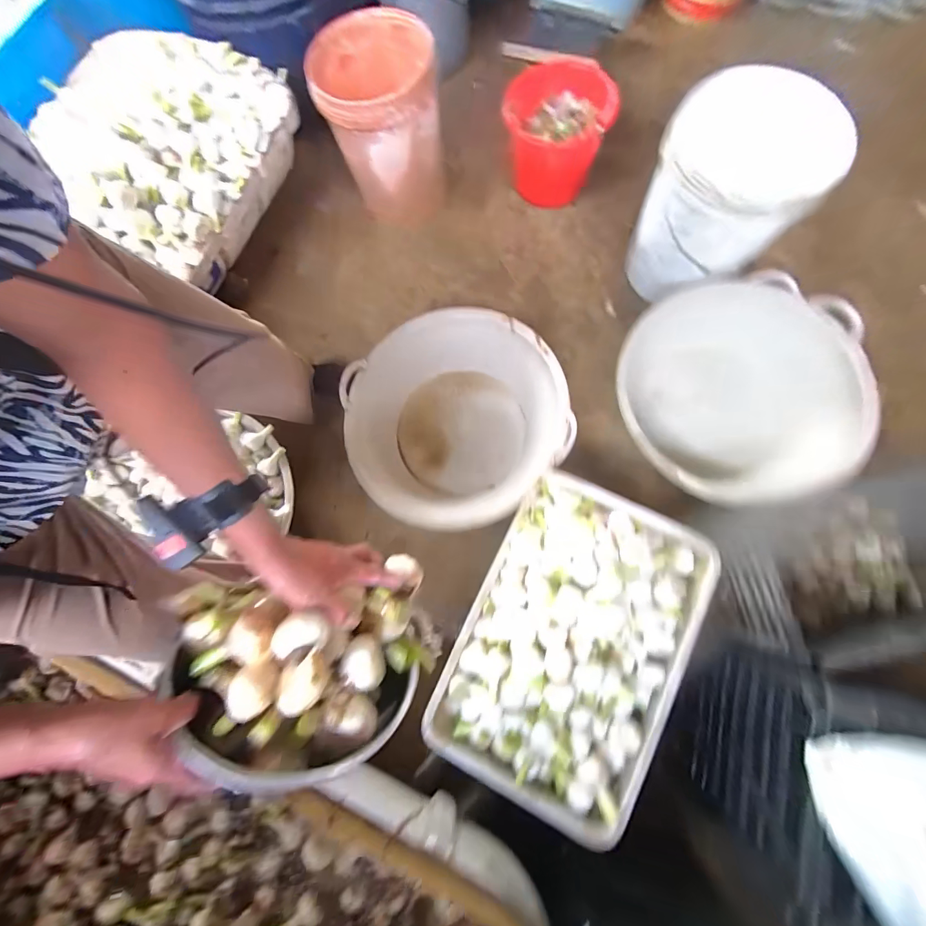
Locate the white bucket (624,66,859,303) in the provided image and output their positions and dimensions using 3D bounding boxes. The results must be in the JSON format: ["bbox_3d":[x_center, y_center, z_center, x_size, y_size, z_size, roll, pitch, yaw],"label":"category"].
[{"bbox_3d":[0.561,-0.586,0.901,0.291,0.361,0.291,-1,80,4],"label":"white bucket"}]

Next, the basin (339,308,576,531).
[{"bbox_3d":[-0.024,-0.103,1.011,0.518,0.199,0.481,-1,80,4],"label":"basin"}]

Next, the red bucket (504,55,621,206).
[{"bbox_3d":[0.256,-0.909,1.141,0.263,0.256,0.287,-1,80,4],"label":"red bucket"}]

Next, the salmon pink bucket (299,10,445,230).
[{"bbox_3d":[-0.228,-0.941,1.129,0.308,0.381,0.311,-1,80,4],"label":"salmon pink bucket"}]

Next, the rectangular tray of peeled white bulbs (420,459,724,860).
[{"bbox_3d":[0.194,0.316,0.711,0.363,0.094,0.534,25,83,8],"label":"rectangular tray of peeled white bulbs"}]

